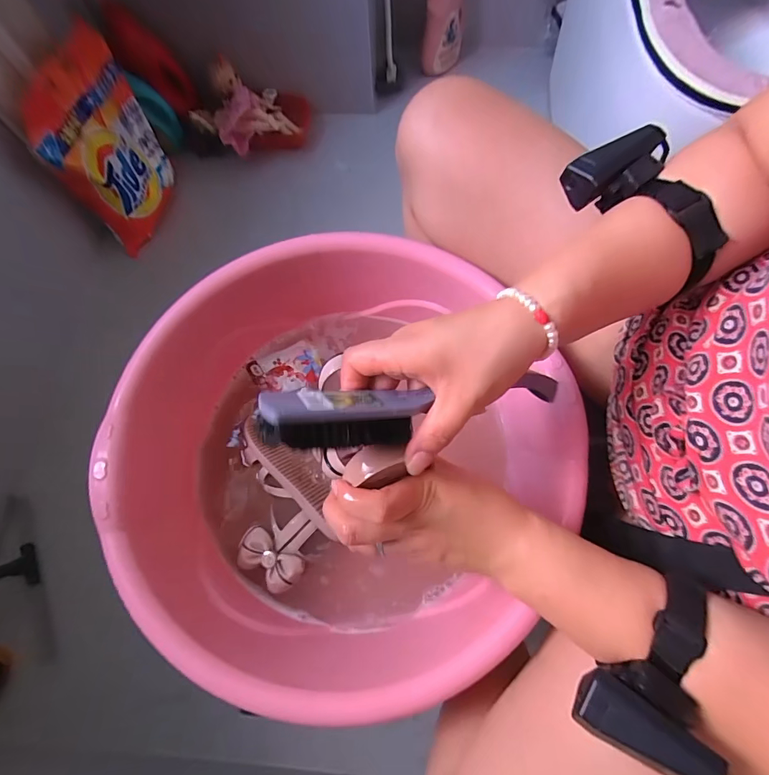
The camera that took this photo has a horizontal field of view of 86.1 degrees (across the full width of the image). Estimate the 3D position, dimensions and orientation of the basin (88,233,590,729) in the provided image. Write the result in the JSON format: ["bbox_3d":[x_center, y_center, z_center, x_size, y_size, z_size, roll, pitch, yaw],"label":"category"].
[{"bbox_3d":[-0.045,0.063,0.447,0.435,0.149,0.437,0,74,0],"label":"basin"}]

